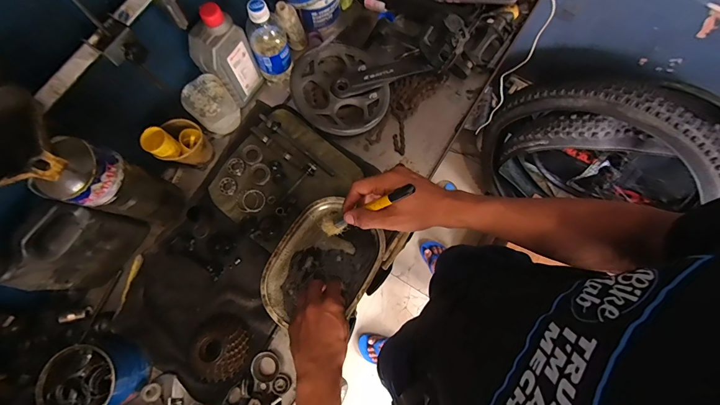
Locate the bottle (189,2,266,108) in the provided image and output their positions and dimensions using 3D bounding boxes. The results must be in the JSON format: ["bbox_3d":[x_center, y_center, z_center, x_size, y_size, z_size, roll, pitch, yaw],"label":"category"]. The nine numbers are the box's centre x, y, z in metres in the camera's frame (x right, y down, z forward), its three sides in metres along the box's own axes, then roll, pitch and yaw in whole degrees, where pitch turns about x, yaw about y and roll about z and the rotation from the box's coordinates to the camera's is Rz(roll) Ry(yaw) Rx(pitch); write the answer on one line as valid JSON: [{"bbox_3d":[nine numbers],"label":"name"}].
[{"bbox_3d":[-0.221,-0.239,0.574,0.047,0.170,0.079,33,79,9],"label":"bottle"}]

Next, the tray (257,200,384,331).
[{"bbox_3d":[-0.062,0.104,0.558,0.151,0.024,0.203,32,79,9],"label":"tray"}]

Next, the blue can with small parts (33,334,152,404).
[{"bbox_3d":[-0.382,0.252,0.503,0.101,0.094,0.103,0,76,2],"label":"blue can with small parts"}]

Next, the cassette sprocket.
[{"bbox_3d":[-0.221,0.226,0.540,0.087,0.034,0.091,0,76,2],"label":"cassette sprocket"}]

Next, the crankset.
[{"bbox_3d":[-0.007,-0.232,0.634,0.169,0.048,0.245,42,81,11],"label":"crankset"}]

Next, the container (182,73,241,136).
[{"bbox_3d":[-0.251,-0.167,0.598,0.063,0.083,0.063,0,76,2],"label":"container"}]

